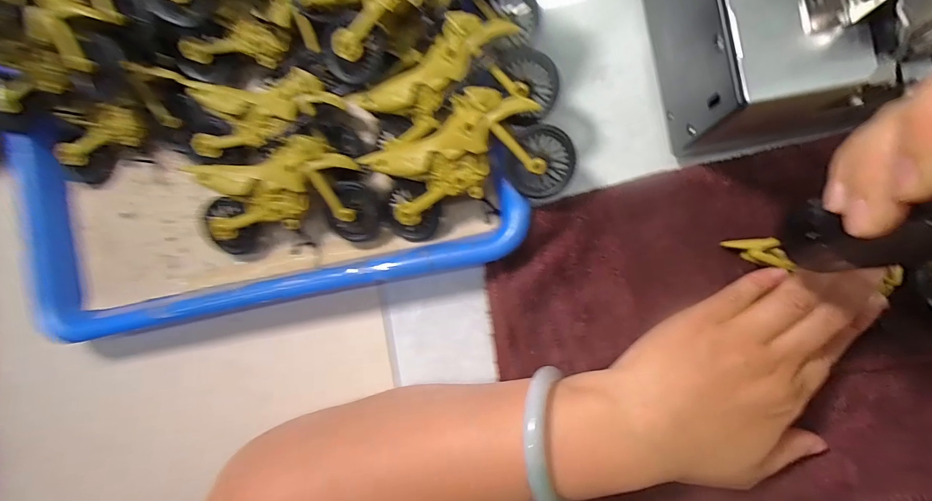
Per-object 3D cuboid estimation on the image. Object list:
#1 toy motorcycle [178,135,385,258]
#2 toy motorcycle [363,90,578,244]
[{"bbox_3d":[-0.113,-0.032,0.249,0.116,0.036,0.060,-6,86,9],"label":"toy motorcycle"},{"bbox_3d":[-0.003,-0.047,0.222,0.112,0.032,0.055,-17,84,23],"label":"toy motorcycle"}]

